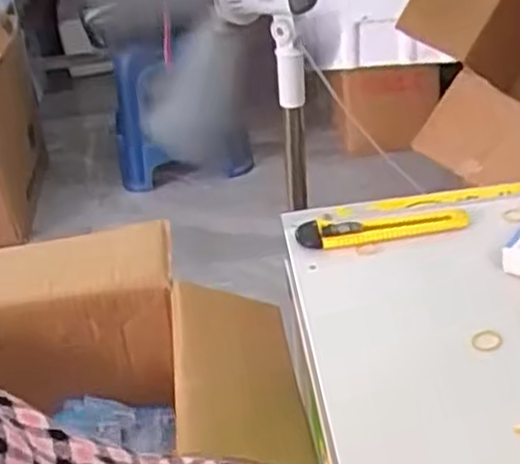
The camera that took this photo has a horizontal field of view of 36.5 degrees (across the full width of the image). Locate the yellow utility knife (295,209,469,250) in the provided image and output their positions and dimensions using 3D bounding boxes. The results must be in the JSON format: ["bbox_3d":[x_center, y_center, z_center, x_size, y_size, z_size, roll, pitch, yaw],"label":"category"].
[{"bbox_3d":[0.107,-0.006,0.686,0.148,0.009,0.032,-8,32,-2],"label":"yellow utility knife"}]

